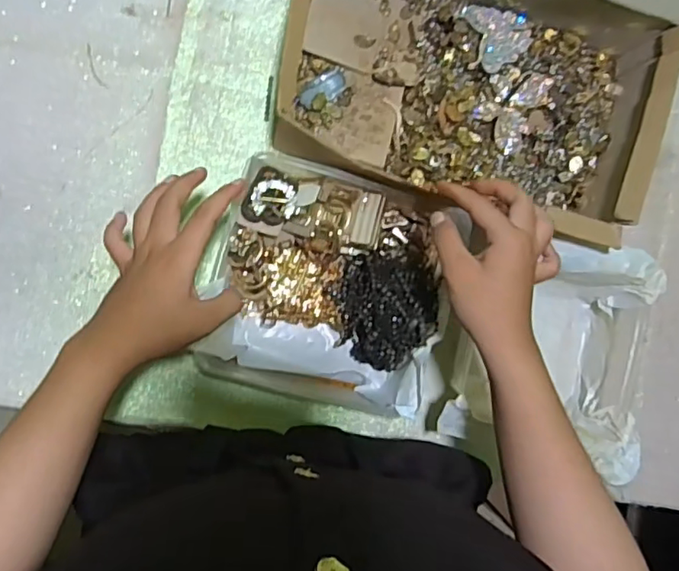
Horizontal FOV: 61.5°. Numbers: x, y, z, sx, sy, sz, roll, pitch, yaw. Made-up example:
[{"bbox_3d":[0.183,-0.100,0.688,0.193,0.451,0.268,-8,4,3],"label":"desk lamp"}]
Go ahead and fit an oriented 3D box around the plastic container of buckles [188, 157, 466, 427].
[{"bbox_3d":[0.000,0.006,0.521,0.212,0.076,0.202,15,86,-8],"label":"plastic container of buckles"}]

